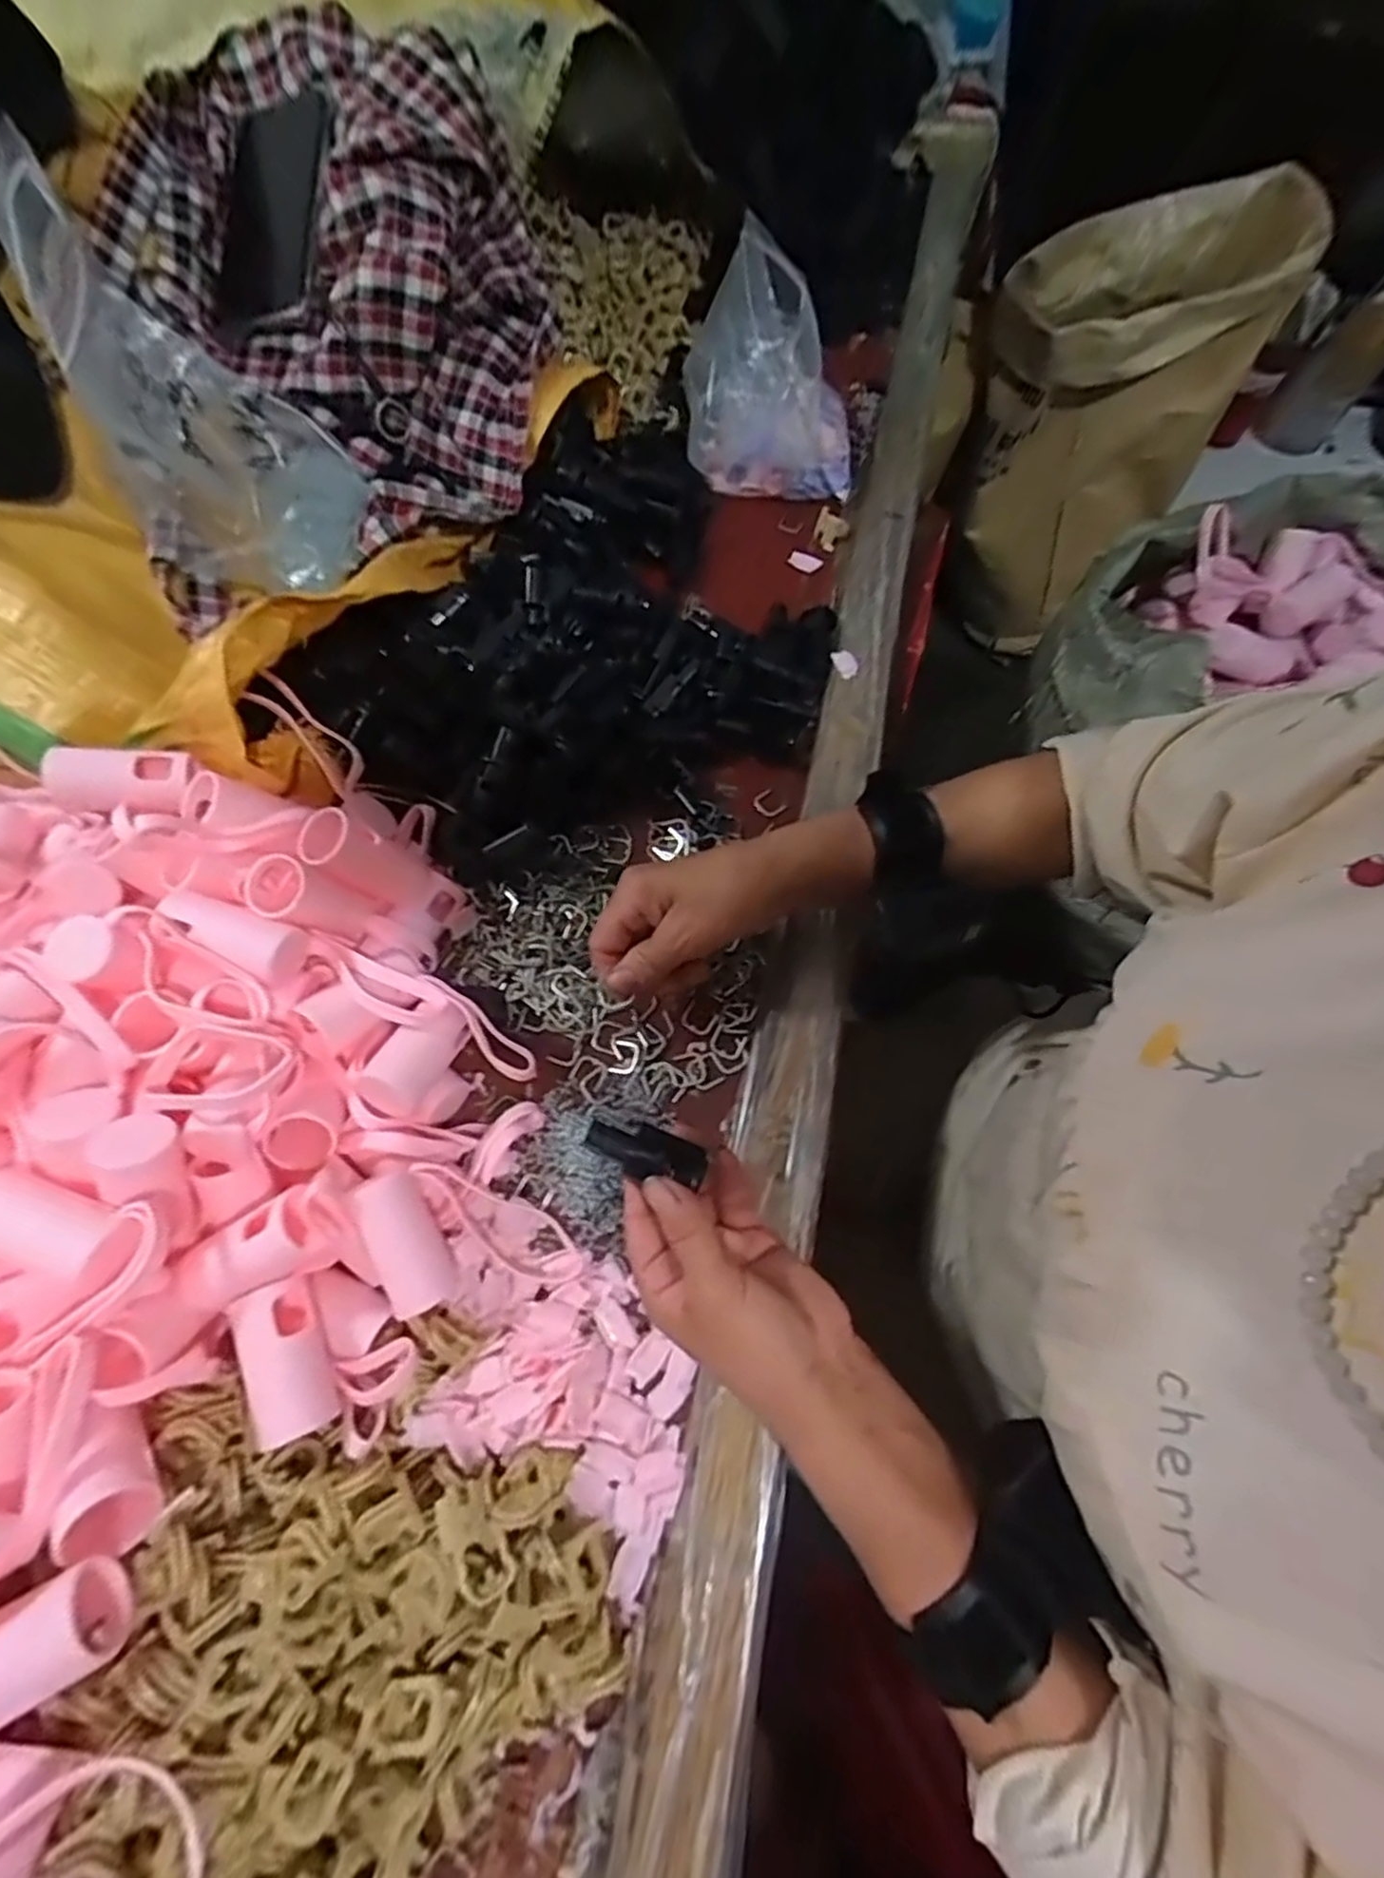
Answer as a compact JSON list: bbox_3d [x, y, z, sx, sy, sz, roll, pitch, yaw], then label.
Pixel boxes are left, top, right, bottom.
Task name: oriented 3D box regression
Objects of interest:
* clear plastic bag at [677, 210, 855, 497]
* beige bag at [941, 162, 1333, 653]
[{"bbox_3d":[0.058,-0.419,0.550,0.149,0.119,0.079,21,68,8],"label":"clear plastic bag"},{"bbox_3d":[0.585,-0.734,1.136,0.309,0.564,0.351,31,70,12],"label":"beige bag"}]

